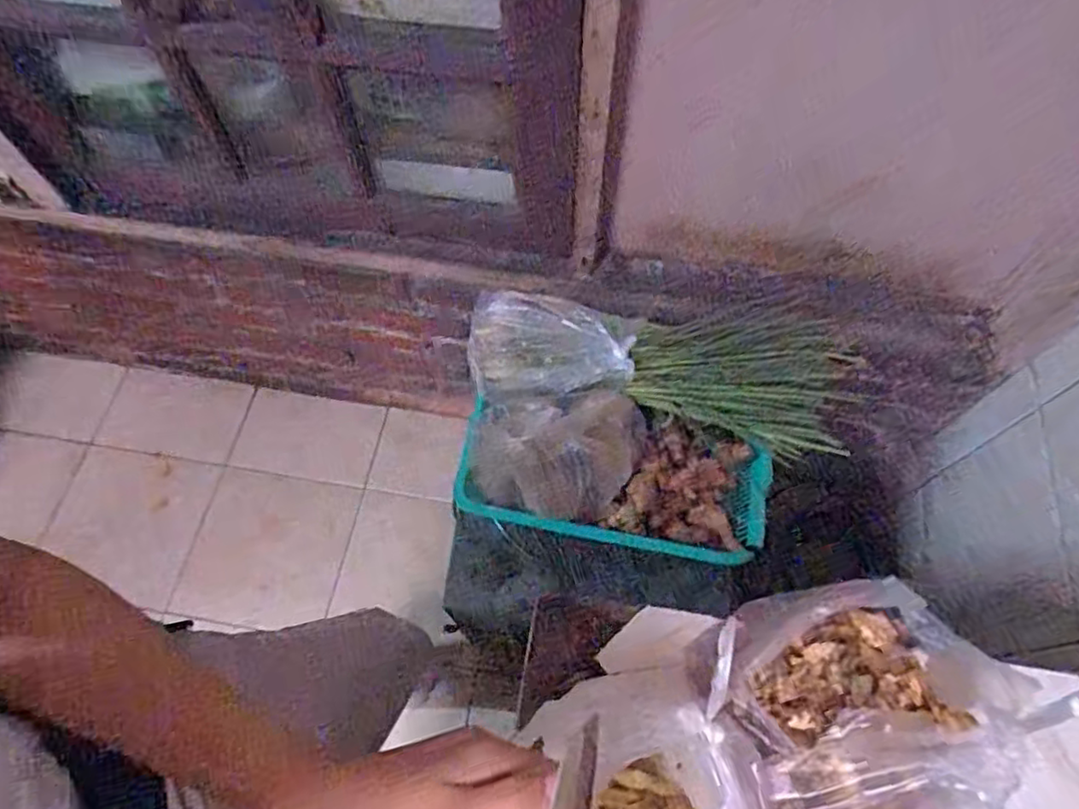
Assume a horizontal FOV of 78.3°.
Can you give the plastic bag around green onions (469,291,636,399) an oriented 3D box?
[{"bbox_3d":[0.014,-0.081,0.898,0.213,0.066,0.141,-2,64,-1],"label":"plastic bag around green onions"}]

